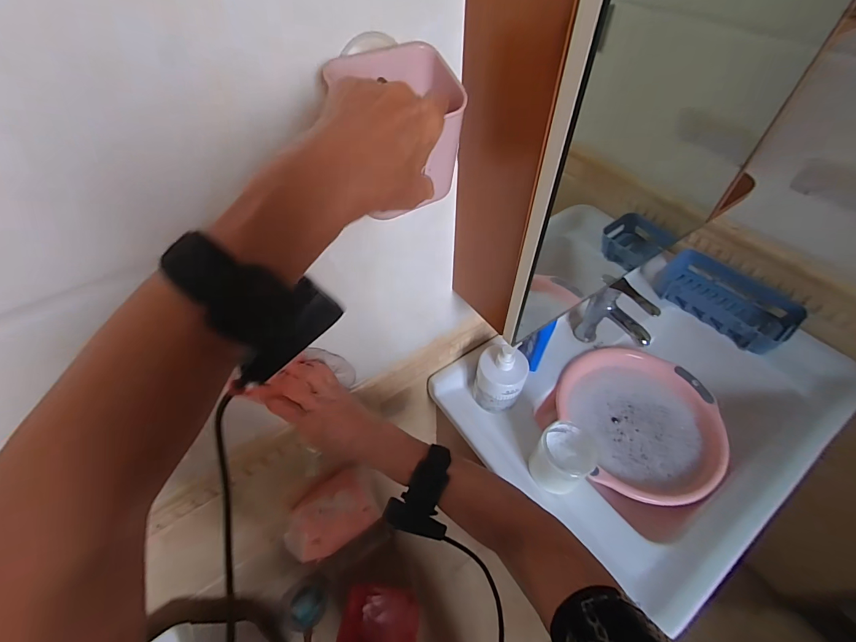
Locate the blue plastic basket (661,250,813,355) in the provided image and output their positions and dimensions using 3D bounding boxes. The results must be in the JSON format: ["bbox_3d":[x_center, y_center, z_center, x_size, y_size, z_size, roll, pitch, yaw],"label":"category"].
[{"bbox_3d":[0.698,-0.047,0.900,0.166,0.089,0.280,-30,57,-22],"label":"blue plastic basket"}]

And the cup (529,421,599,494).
[{"bbox_3d":[0.217,0.221,0.613,0.094,0.079,0.085,-31,57,-23],"label":"cup"}]

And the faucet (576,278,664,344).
[{"bbox_3d":[0.383,0.000,0.765,0.039,0.165,0.135,-38,60,-26],"label":"faucet"}]

